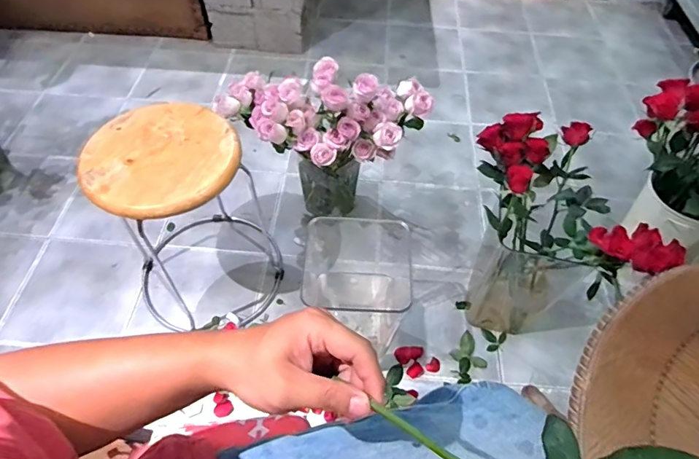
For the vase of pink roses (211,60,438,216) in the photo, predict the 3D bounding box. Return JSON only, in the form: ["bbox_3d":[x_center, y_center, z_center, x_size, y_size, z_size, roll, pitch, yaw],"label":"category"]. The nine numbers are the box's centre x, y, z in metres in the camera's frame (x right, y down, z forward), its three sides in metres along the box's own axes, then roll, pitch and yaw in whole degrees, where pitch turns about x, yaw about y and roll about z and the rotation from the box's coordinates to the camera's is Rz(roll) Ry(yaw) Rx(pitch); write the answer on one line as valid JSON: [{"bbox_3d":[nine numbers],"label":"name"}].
[{"bbox_3d":[-0.056,-0.165,1.089,0.376,0.456,0.281,26,57,16],"label":"vase of pink roses"}]

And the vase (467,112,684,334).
[{"bbox_3d":[0.400,0.038,1.006,0.369,0.505,0.237,32,59,19],"label":"vase"}]

